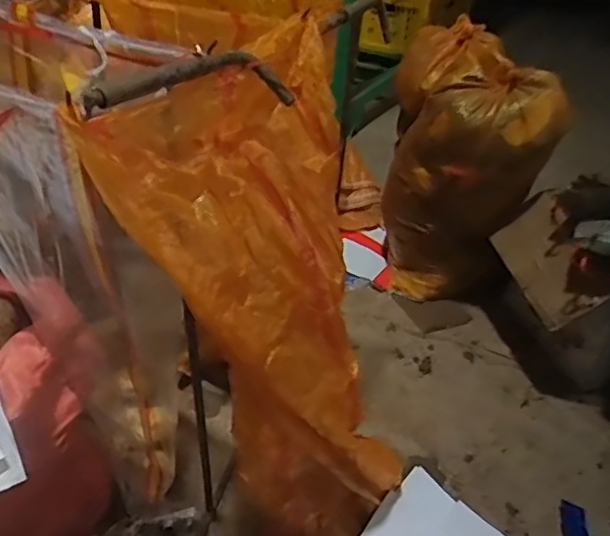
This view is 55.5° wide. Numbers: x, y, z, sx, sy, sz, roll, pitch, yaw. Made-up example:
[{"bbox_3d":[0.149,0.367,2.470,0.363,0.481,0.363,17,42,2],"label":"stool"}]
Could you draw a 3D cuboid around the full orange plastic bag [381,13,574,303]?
[{"bbox_3d":[0.330,-0.181,1.238,0.300,0.510,0.225,9,37,7],"label":"full orange plastic bag"}]

